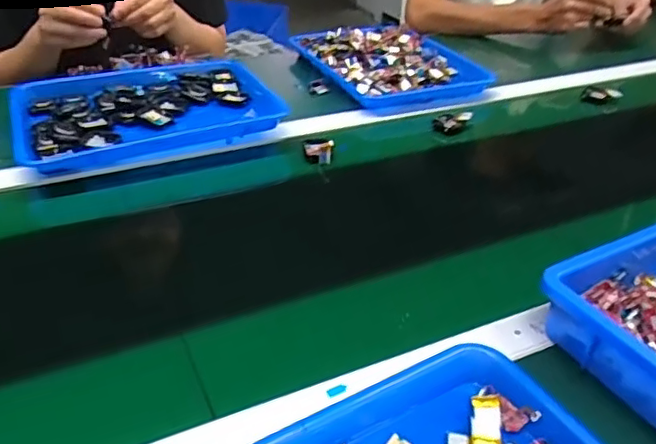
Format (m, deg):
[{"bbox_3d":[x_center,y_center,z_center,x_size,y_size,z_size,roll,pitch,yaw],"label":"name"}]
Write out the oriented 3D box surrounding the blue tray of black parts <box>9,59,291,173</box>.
[{"bbox_3d":[-0.250,-0.157,0.822,0.342,0.042,0.235,-12,38,-20],"label":"blue tray of black parts"}]

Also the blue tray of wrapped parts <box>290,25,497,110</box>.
[{"bbox_3d":[0.106,-0.278,1.017,0.252,0.029,0.300,-14,38,-22],"label":"blue tray of wrapped parts"}]

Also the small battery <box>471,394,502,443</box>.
[{"bbox_3d":[0.113,0.141,0.415,0.021,0.005,0.038,-2,44,12],"label":"small battery"}]

